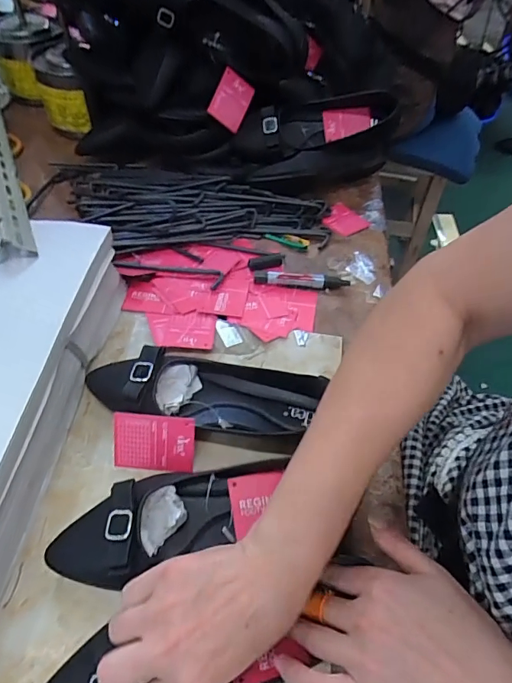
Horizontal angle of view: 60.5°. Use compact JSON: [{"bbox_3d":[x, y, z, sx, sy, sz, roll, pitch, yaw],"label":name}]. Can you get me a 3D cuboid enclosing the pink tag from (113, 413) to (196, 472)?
[{"bbox_3d":[-0.093,0.092,0.401,0.072,0.054,0.004,5,15,1],"label":"pink tag"}]

